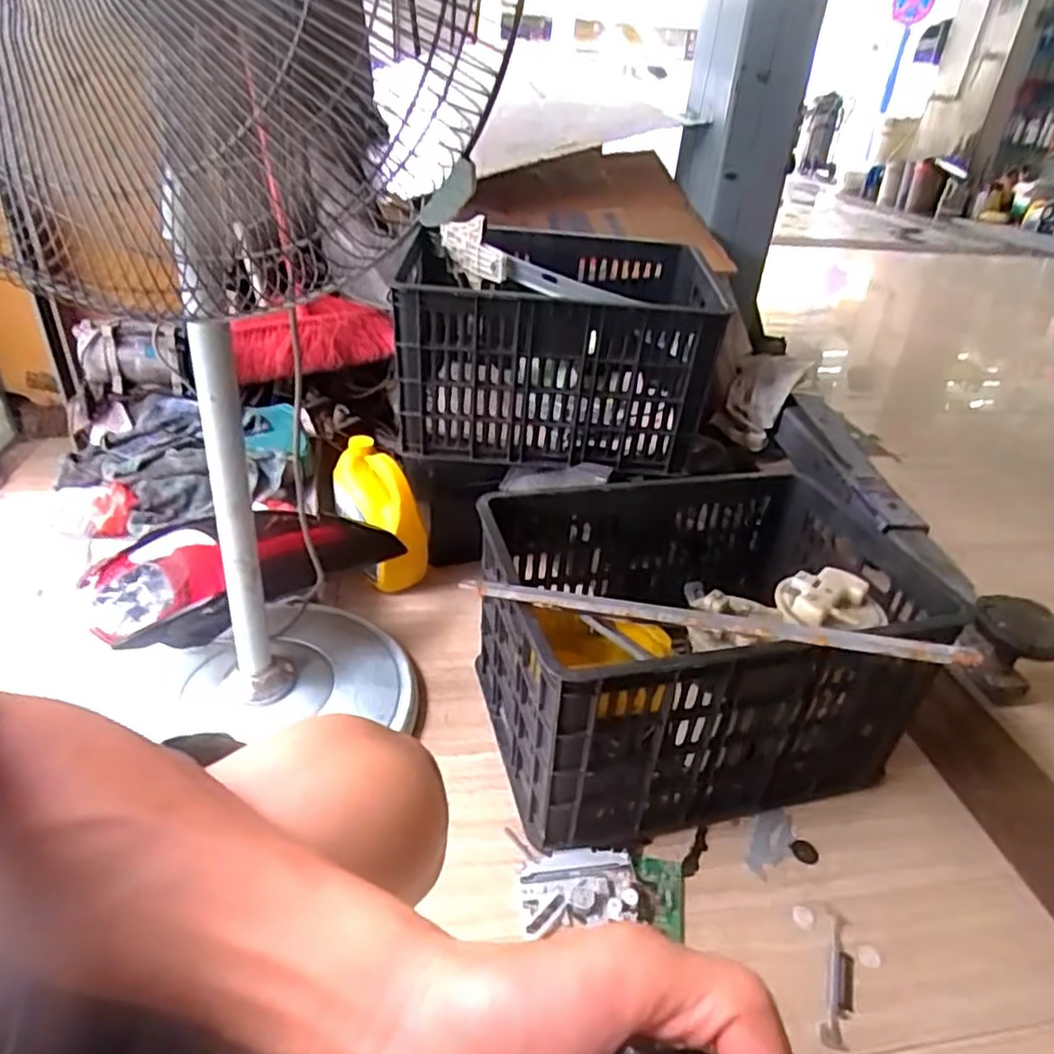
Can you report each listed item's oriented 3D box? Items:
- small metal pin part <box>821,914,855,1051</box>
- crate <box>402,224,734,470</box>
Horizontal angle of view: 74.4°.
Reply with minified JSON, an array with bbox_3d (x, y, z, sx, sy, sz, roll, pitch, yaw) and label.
[{"bbox_3d":[0.303,0.438,0.675,0.026,0.009,0.125,16,34,17],"label":"small metal pin part"},{"bbox_3d":[0.048,-0.315,1.154,0.447,0.271,0.530,4,33,1],"label":"crate"}]

